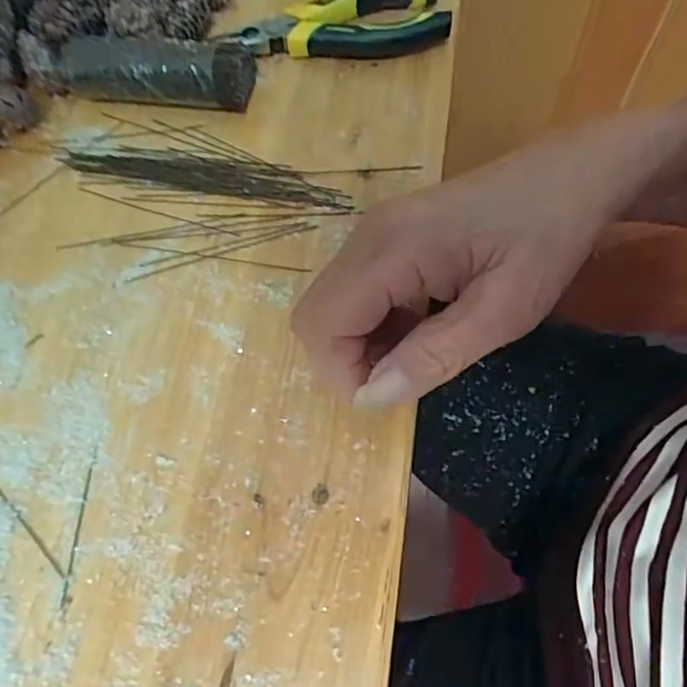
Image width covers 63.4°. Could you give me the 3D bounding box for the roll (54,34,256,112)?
[{"bbox_3d":[-0.108,-0.158,0.321,0.116,0.031,0.027,10,66,7],"label":"roll"}]

